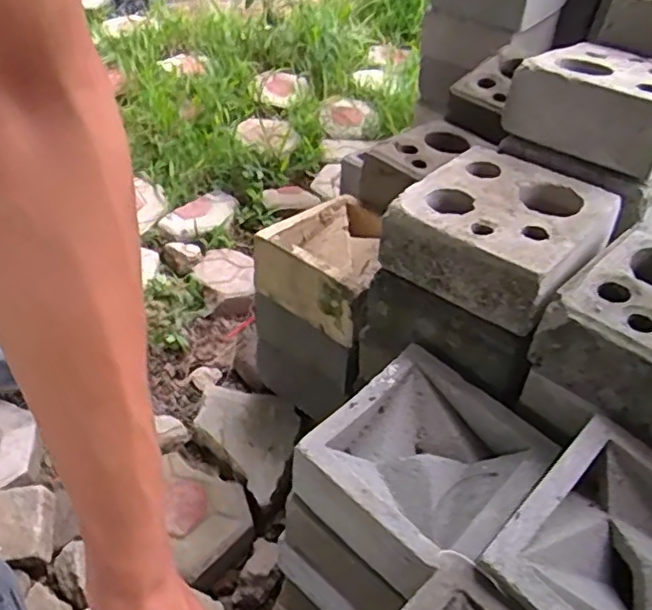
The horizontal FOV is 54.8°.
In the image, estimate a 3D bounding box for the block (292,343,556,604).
[{"bbox_3d":[0.105,0.177,0.682,0.200,0.090,0.205,35,52,27],"label":"block"}]

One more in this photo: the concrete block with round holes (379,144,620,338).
[{"bbox_3d":[0.205,-0.095,0.745,0.213,0.086,0.209,34,52,27],"label":"concrete block with round holes"}]

